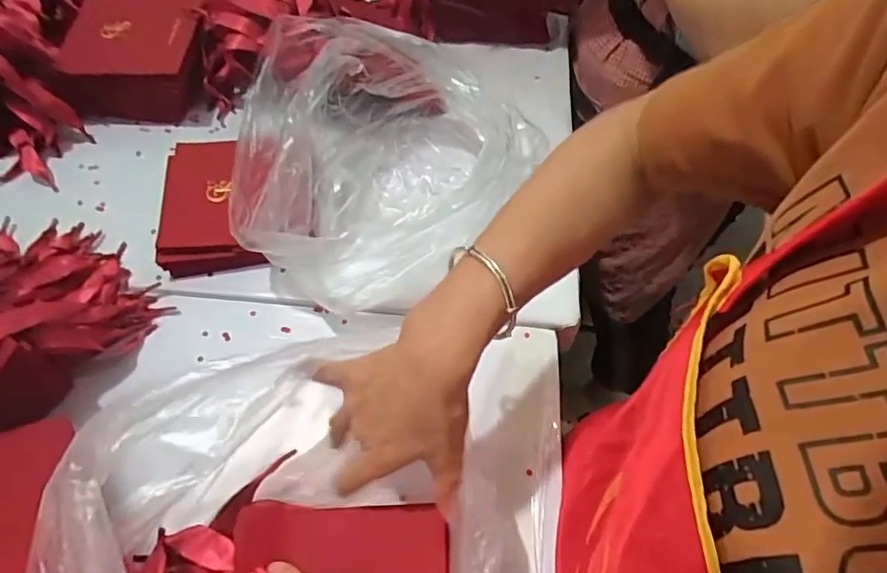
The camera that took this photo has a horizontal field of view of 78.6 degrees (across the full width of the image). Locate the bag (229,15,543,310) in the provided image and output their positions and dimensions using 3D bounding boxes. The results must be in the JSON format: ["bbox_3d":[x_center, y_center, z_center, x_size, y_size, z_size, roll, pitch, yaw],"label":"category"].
[{"bbox_3d":[-0.075,-0.124,0.513,0.265,0.132,0.257,-36,66,-22],"label":"bag"}]

